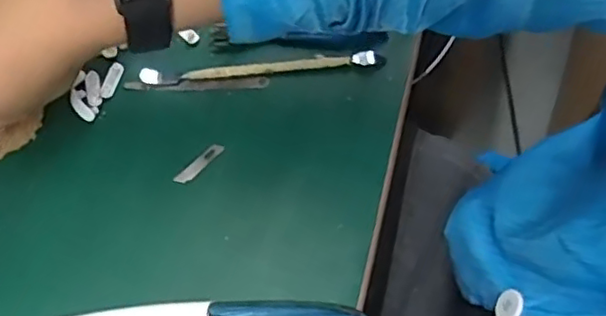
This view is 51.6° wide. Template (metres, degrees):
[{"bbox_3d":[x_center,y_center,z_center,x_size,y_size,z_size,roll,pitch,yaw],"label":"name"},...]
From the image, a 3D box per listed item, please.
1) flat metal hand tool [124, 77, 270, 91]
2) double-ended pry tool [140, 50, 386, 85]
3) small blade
[{"bbox_3d":[-0.073,-0.051,0.434,0.097,0.004,0.009,-3,62,-4],"label":"flat metal hand tool"},{"bbox_3d":[-0.027,-0.063,0.440,0.168,0.008,0.011,-5,62,-5],"label":"double-ended pry tool"},{"bbox_3d":[-0.066,0.004,0.405,0.010,0.004,0.036,42,73,12],"label":"small blade"}]

